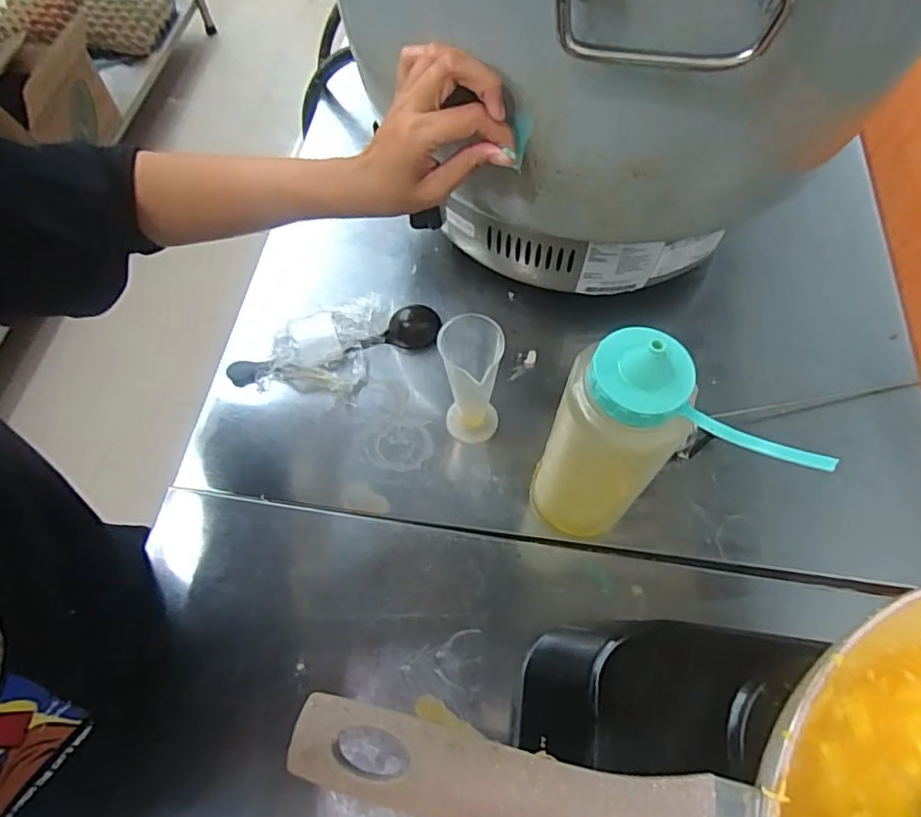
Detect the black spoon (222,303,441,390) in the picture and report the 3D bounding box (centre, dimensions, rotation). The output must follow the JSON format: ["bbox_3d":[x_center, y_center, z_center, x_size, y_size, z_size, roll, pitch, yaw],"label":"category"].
[{"bbox_3d":[-0.128,-0.066,0.594,0.216,0.023,0.045,-12,63,-6],"label":"black spoon"}]

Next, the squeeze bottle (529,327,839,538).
[{"bbox_3d":[0.128,0.037,0.424,0.137,0.227,0.071,14,63,8],"label":"squeeze bottle"}]

